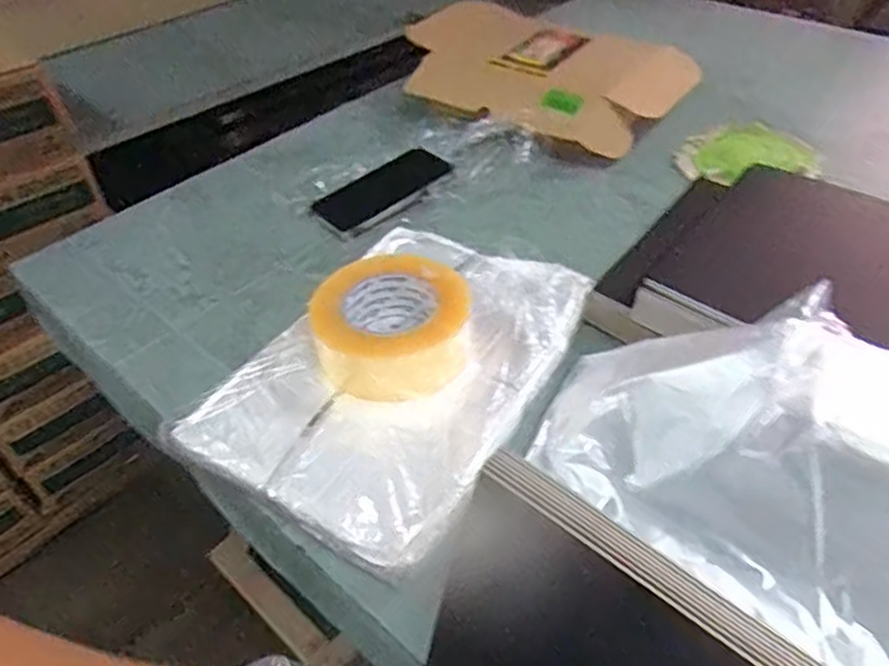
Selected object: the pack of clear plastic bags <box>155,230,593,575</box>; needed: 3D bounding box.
[{"bbox_3d":[-0.035,0.023,0.557,0.227,0.030,0.320,23,51,23],"label":"pack of clear plastic bags"}]

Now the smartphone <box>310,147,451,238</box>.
[{"bbox_3d":[-0.073,-0.168,0.756,0.158,0.015,0.078,-33,53,-27],"label":"smartphone"}]

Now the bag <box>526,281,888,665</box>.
[{"bbox_3d":[0.261,0.103,0.392,0.407,0.125,0.154,33,55,30],"label":"bag"}]

